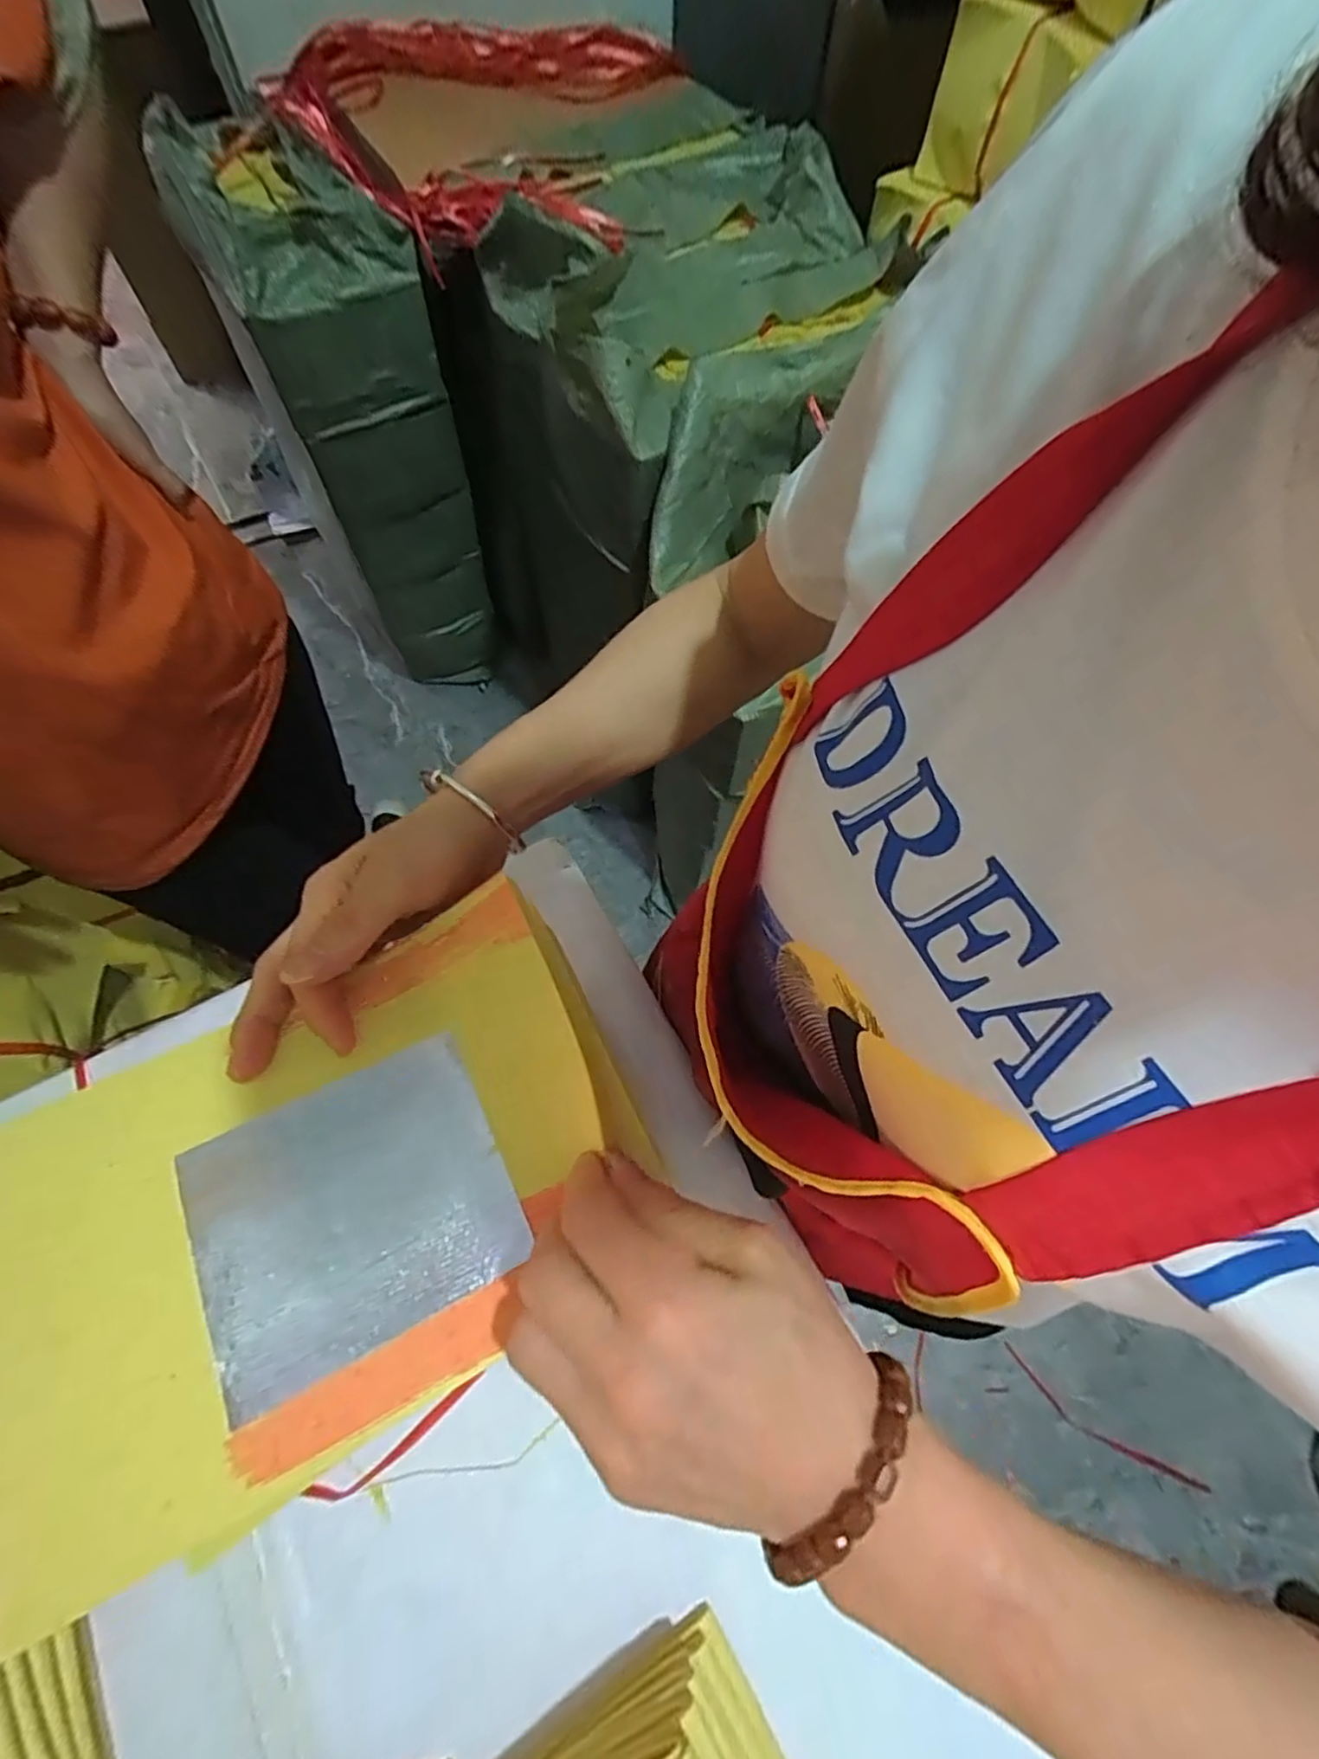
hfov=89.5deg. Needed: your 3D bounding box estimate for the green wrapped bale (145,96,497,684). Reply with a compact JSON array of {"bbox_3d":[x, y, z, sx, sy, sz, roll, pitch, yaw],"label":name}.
[{"bbox_3d":[-0.524,-0.738,1.248,0.258,0.839,0.341,-30,70,-14],"label":"green wrapped bale"}]

